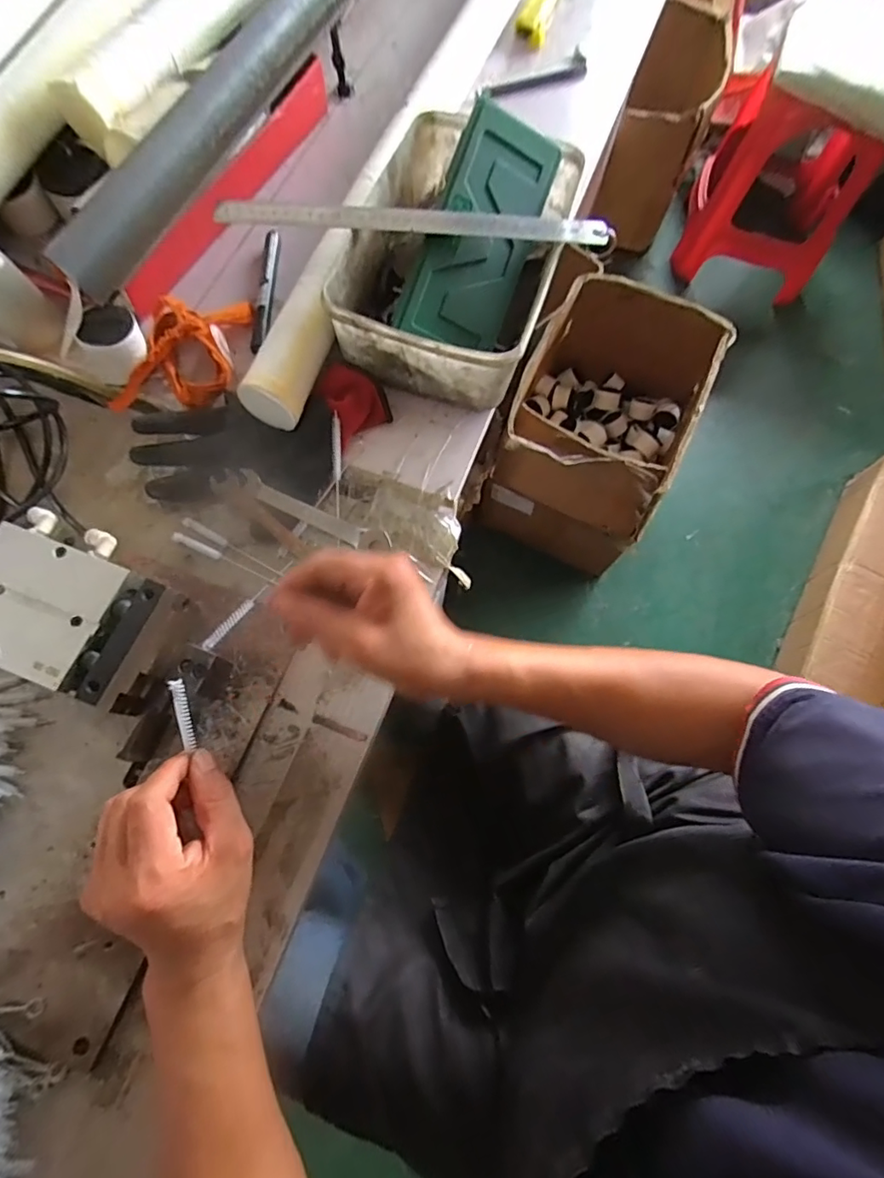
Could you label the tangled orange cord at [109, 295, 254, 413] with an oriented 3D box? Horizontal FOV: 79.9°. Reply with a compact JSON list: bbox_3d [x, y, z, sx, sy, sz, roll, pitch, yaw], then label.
[{"bbox_3d":[-0.234,-0.216,0.475,0.106,0.030,0.114,4,71,-1],"label":"tangled orange cord"}]

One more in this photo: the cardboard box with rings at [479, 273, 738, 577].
[{"bbox_3d":[0.317,-0.346,1.073,0.317,0.296,0.470,26,72,7],"label":"cardboard box with rings"}]

